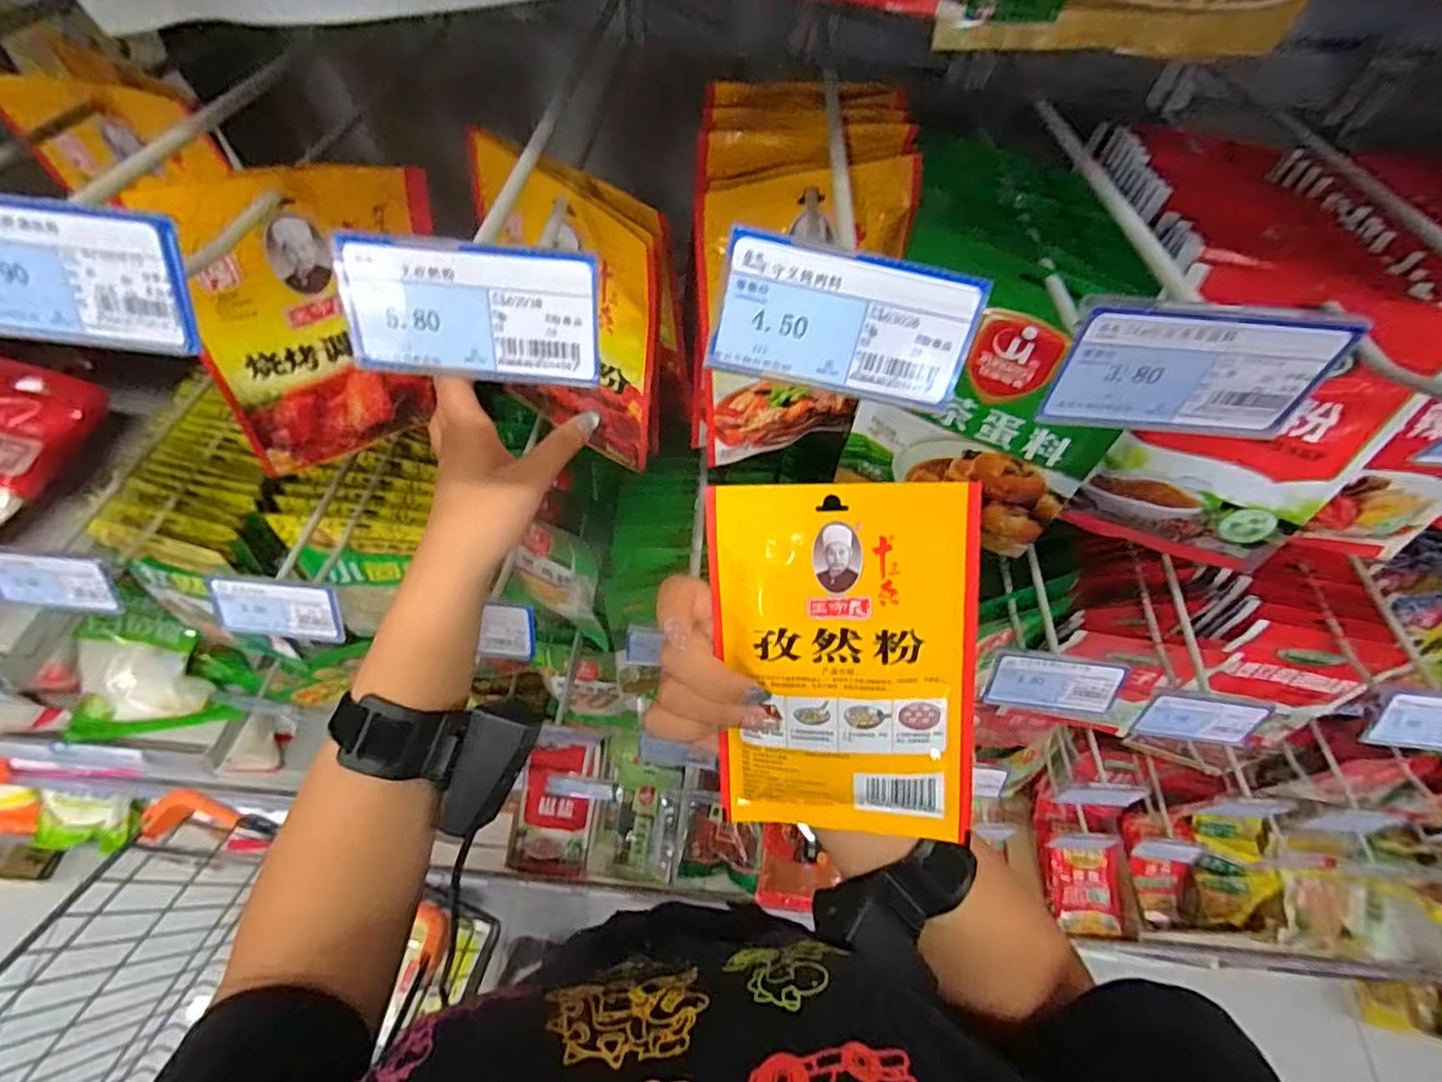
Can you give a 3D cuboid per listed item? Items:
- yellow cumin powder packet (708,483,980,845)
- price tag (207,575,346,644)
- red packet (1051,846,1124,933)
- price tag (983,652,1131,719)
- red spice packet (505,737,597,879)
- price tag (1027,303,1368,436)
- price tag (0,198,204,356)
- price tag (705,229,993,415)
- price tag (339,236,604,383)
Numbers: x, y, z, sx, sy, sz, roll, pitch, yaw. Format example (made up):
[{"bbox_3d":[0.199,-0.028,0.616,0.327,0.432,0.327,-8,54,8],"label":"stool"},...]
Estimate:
[{"bbox_3d":[0.055,0.058,0.299,0.114,0.008,0.166,-1,101,12],"label":"yellow cumin powder packet"},{"bbox_3d":[-0.291,0.045,0.426,0.079,0.043,0.008,7,27,-3],"label":"price tag"},{"bbox_3d":[0.642,0.609,1.136,0.104,0.027,0.144,-7,82,22],"label":"red packet"},{"bbox_3d":[0.216,0.093,0.418,0.078,0.044,0.006,8,28,2],"label":"price tag"},{"bbox_3d":[-0.289,0.465,1.138,0.127,0.012,0.224,9,78,-9],"label":"red spice packet"},{"bbox_3d":[0.144,-0.052,0.200,0.079,0.041,0.010,3,58,-2],"label":"price tag"},{"bbox_3d":[-0.214,-0.084,0.202,0.093,0.041,0.005,7,28,-1],"label":"price tag"},{"bbox_3d":[0.038,-0.066,0.198,0.078,0.041,0.004,9,29,-7],"label":"price tag"},{"bbox_3d":[-0.078,-0.072,0.204,0.078,0.040,0.004,4,32,-2],"label":"price tag"}]

